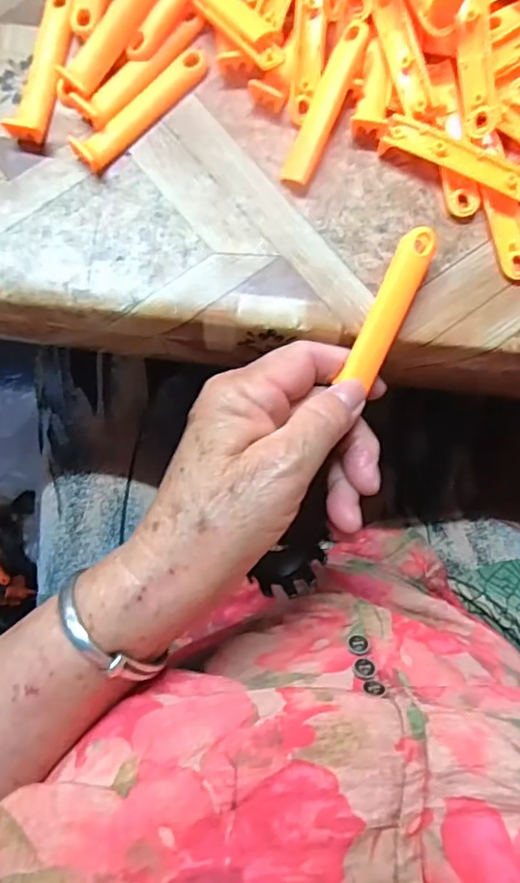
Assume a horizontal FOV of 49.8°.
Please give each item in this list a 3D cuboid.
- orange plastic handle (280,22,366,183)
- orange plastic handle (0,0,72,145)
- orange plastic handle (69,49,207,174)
[{"bbox_3d":[0.030,-0.155,0.258,0.014,0.010,0.076,24,87,2],"label":"orange plastic handle"},{"bbox_3d":[-0.100,-0.176,0.260,0.017,0.010,0.076,15,87,1],"label":"orange plastic handle"},{"bbox_3d":[-0.054,-0.155,0.258,0.075,0.010,0.016,-45,87,-2],"label":"orange plastic handle"}]

